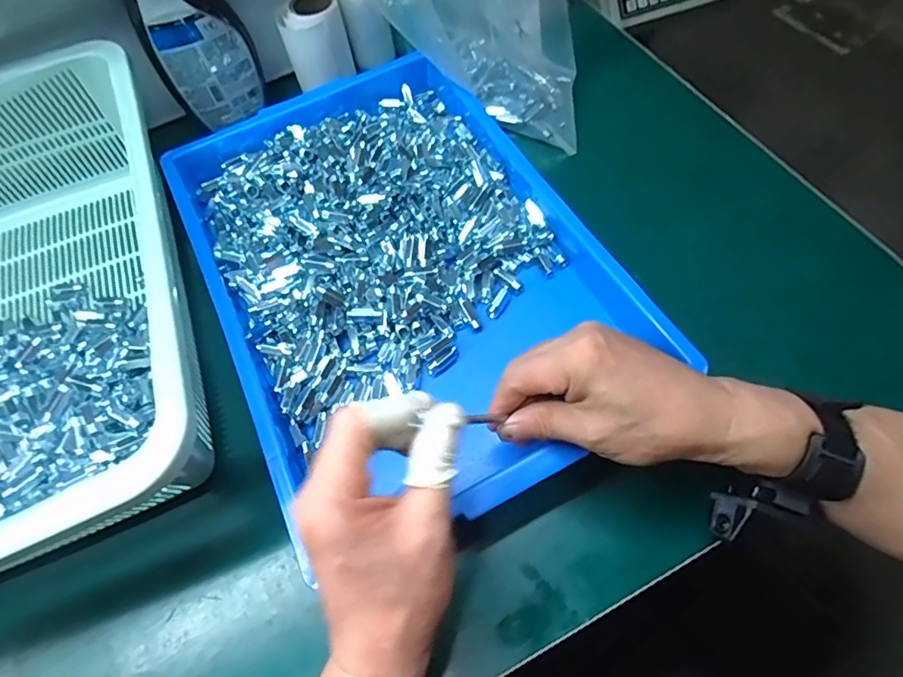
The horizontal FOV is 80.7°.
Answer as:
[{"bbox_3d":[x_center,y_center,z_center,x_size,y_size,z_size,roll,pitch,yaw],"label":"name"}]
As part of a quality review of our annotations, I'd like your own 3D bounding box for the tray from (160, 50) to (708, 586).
[{"bbox_3d":[-0.052,-0.076,0.448,0.297,0.051,0.420,-27,63,-9],"label":"tray"}]

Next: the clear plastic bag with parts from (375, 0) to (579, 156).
[{"bbox_3d":[0.038,-0.292,0.486,0.200,0.174,0.073,24,67,16],"label":"clear plastic bag with parts"}]

